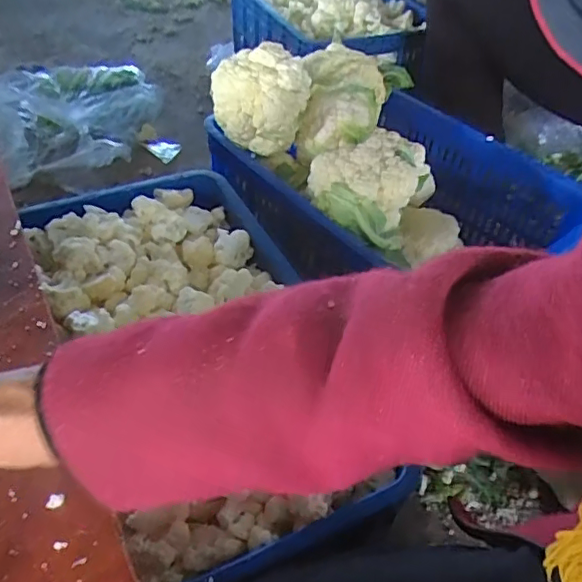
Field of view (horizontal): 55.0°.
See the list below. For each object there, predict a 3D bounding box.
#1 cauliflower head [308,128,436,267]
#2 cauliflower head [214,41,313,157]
[{"bbox_3d":[0.103,-0.133,0.748,0.160,0.110,0.138,13,46,10],"label":"cauliflower head"},{"bbox_3d":[-0.045,-0.276,0.795,0.124,0.119,0.090,21,48,17],"label":"cauliflower head"}]

